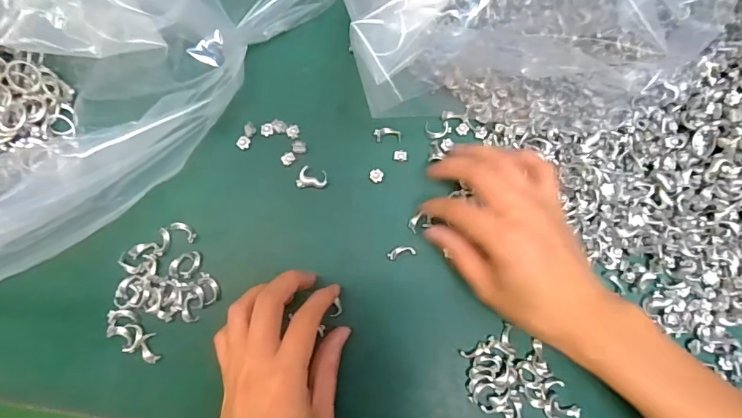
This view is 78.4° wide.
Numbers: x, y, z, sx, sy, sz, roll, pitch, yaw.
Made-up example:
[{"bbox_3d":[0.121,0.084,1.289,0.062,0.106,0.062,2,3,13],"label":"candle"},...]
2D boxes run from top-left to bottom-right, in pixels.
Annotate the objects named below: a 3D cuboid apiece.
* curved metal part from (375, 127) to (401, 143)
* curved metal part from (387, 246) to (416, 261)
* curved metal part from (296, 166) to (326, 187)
[{"bbox_3d":[0.013,-0.055,0.337,0.020,0.004,0.011,0,81,-4],"label":"curved metal part"},{"bbox_3d":[0.022,0.031,0.323,0.020,0.004,0.008,-13,83,-6],"label":"curved metal part"},{"bbox_3d":[-0.043,-0.023,0.329,0.022,0.004,0.015,0,81,-4],"label":"curved metal part"}]

